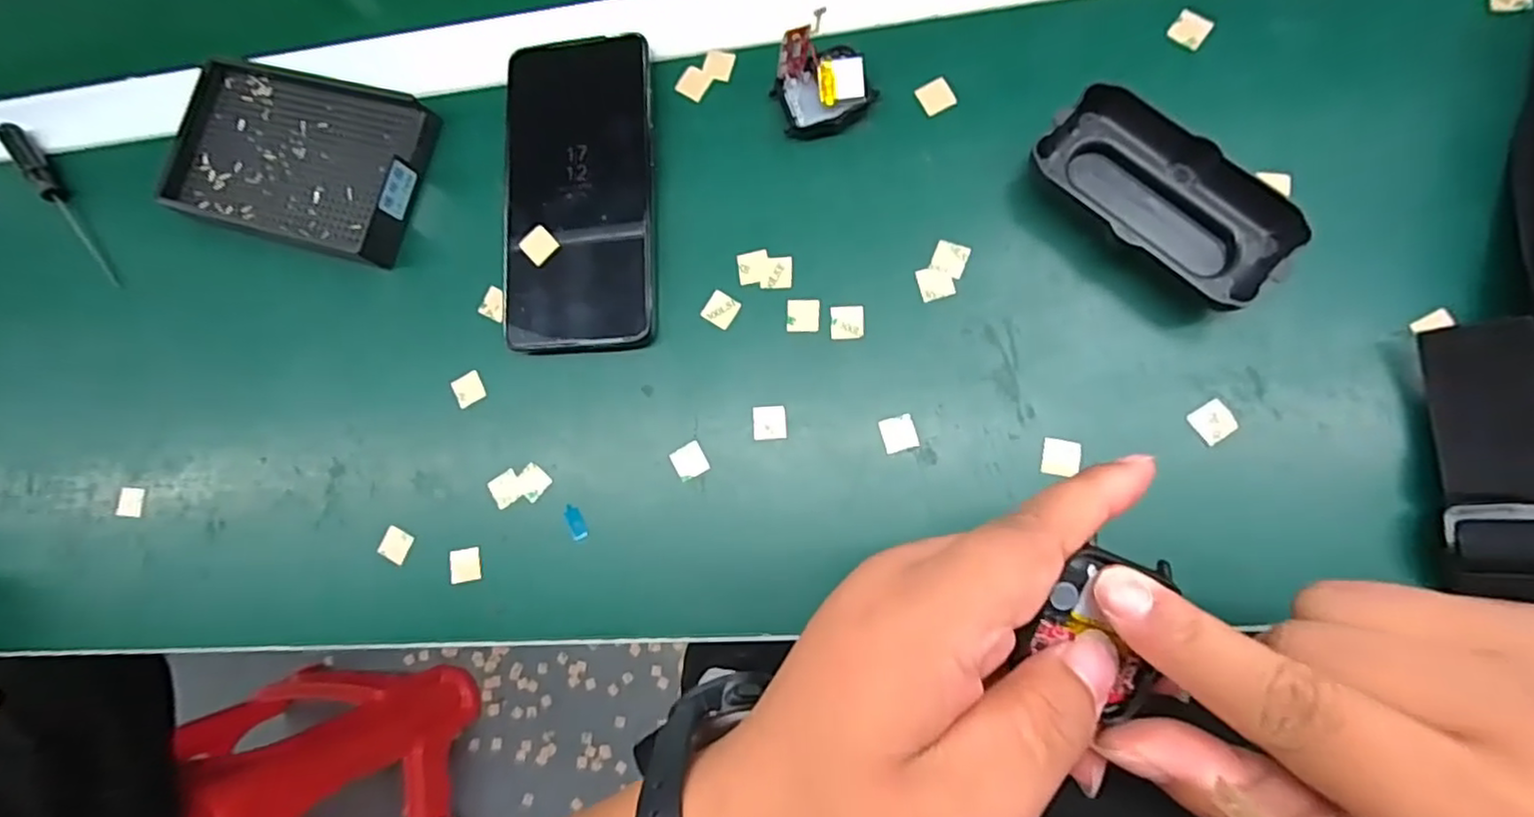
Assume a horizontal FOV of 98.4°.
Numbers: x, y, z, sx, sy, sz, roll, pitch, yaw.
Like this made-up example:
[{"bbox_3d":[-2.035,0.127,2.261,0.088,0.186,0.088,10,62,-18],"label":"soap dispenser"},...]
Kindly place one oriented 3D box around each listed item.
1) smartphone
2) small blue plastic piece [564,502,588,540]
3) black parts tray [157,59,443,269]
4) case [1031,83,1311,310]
[{"bbox_3d":[-0.096,-0.109,0.340,0.077,0.010,0.161,-3,84,8],"label":"smartphone"},{"bbox_3d":[-0.094,0.055,0.324,0.008,0.004,0.018,-32,81,4],"label":"small blue plastic piece"},{"bbox_3d":[-0.262,-0.139,0.366,0.143,0.018,0.091,16,87,9],"label":"black parts tray"},{"bbox_3d":[0.176,-0.095,0.293,0.049,0.026,0.110,-44,81,2],"label":"case"}]

